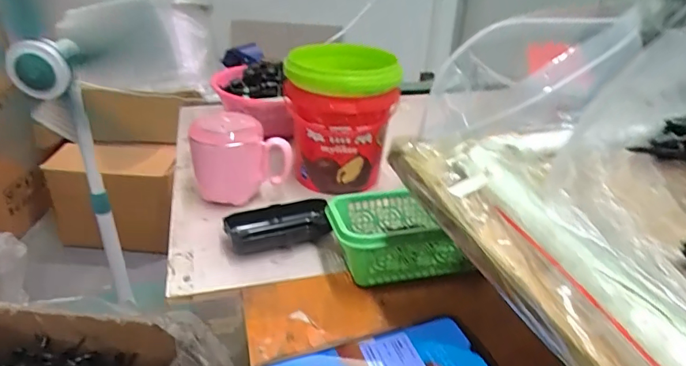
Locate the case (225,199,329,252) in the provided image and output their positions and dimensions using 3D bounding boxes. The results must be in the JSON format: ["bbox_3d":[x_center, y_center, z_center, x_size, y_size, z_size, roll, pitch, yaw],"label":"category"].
[{"bbox_3d":[-0.065,0.046,0.474,0.107,0.023,0.052,-8,31,-18],"label":"case"}]

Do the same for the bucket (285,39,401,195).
[{"bbox_3d":[-0.005,-0.082,0.570,0.129,0.151,0.137,-2,30,-9],"label":"bucket"}]

